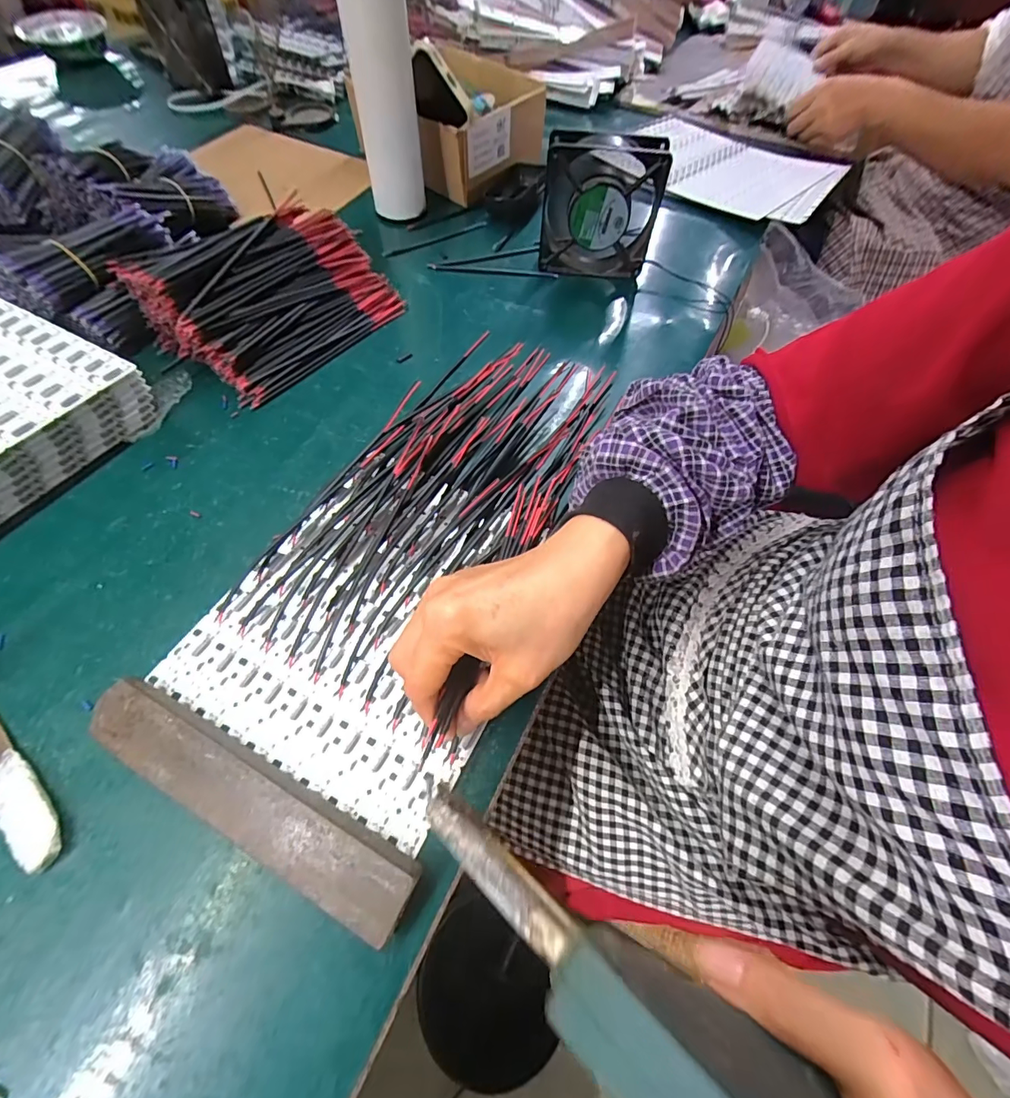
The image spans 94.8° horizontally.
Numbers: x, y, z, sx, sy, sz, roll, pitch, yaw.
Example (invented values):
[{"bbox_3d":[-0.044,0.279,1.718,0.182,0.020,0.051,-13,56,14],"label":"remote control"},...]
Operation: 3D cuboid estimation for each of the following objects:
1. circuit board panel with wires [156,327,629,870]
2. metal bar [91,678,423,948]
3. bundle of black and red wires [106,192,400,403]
[{"bbox_3d":[-0.045,-0.031,0.351,0.187,0.026,0.390,24,63,12],"label":"circuit board panel with wires"},{"bbox_3d":[-0.136,0.132,0.246,0.197,0.024,0.038,25,61,12],"label":"metal bar"},{"bbox_3d":[-0.222,-0.251,0.451,0.148,0.076,0.205,34,63,17],"label":"bundle of black and red wires"}]

